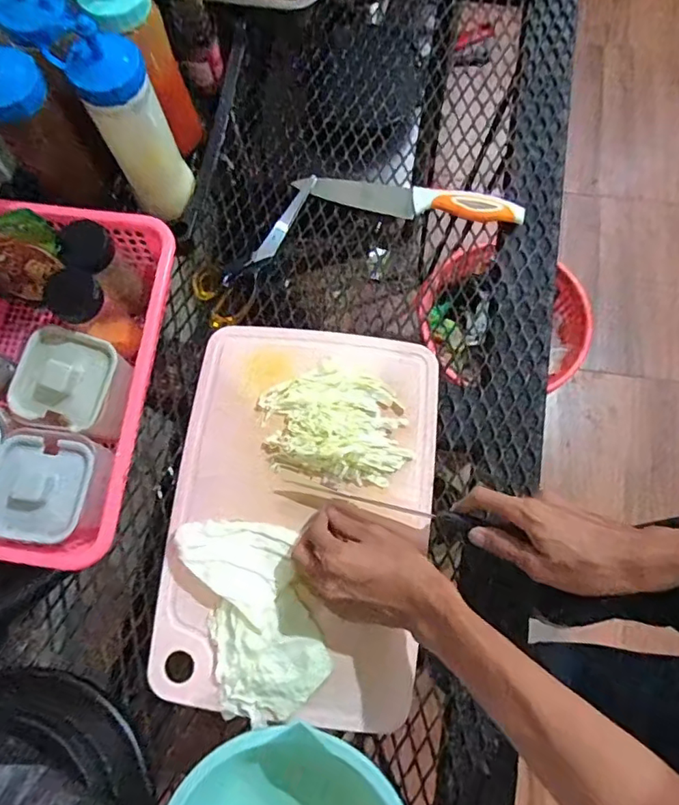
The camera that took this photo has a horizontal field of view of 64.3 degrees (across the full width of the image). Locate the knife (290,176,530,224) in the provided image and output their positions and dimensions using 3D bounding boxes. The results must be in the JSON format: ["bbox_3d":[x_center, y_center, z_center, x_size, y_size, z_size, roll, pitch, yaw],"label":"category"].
[{"bbox_3d":[0.073,-0.219,0.588,0.244,0.010,0.035,10,90,12],"label":"knife"}]

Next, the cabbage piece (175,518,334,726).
[{"bbox_3d":[-0.074,0.185,0.480,0.098,0.021,0.175,-18,76,-3],"label":"cabbage piece"}]

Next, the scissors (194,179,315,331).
[{"bbox_3d":[-0.097,-0.173,0.581,0.067,0.012,0.201,22,77,7],"label":"scissors"}]

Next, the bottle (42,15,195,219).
[{"bbox_3d":[-0.189,-0.251,0.503,0.063,0.207,0.070,-27,76,-5],"label":"bottle"}]

